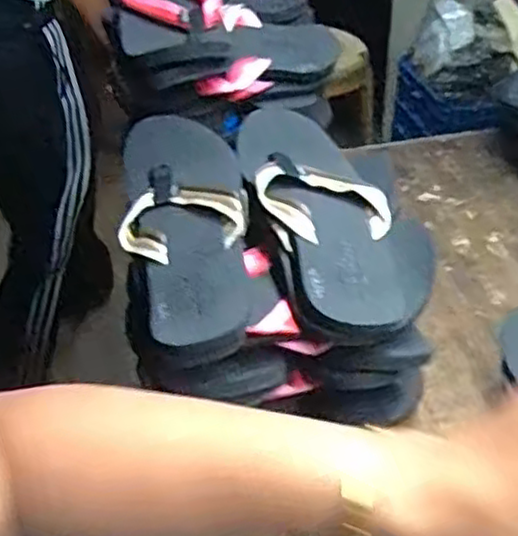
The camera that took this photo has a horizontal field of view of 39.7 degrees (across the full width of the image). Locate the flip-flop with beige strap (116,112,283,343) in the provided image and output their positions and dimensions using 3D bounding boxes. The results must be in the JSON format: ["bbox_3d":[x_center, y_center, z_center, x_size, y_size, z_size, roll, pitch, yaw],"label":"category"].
[{"bbox_3d":[-0.057,-0.038,0.576,0.108,0.066,0.241,-9,40,-8],"label":"flip-flop with beige strap"}]

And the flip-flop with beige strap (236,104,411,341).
[{"bbox_3d":[0.046,-0.046,0.586,0.104,0.060,0.240,-10,40,-10],"label":"flip-flop with beige strap"}]

